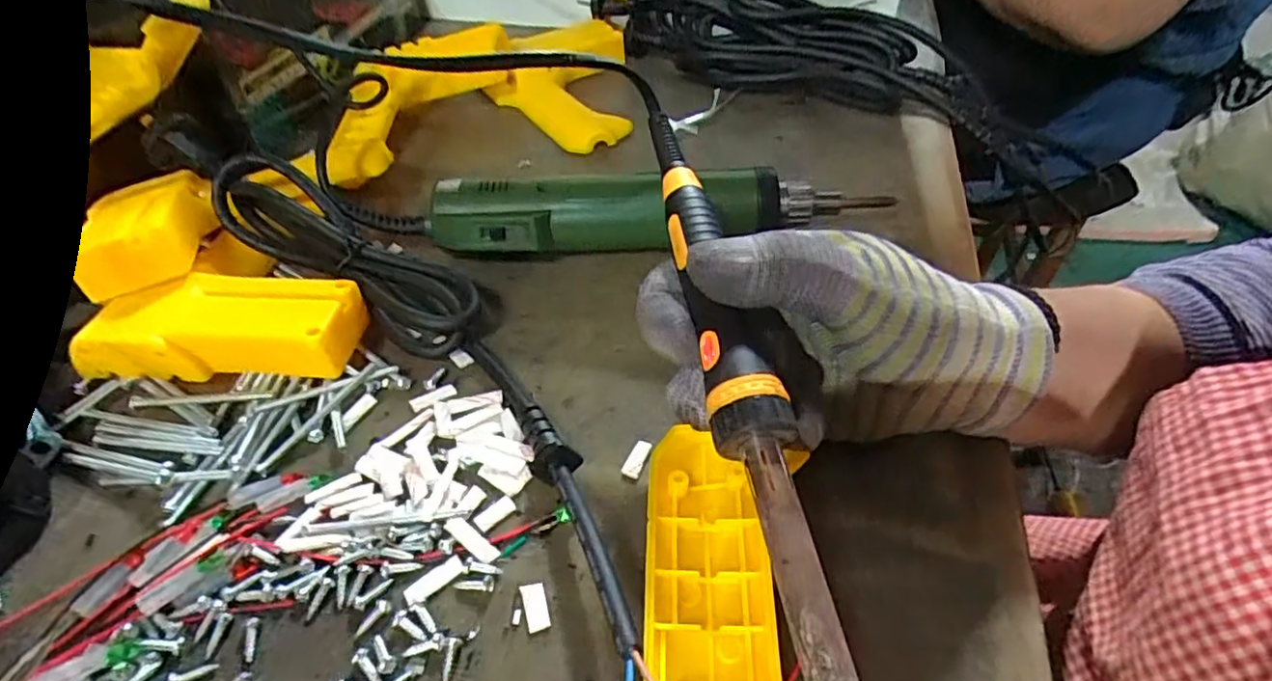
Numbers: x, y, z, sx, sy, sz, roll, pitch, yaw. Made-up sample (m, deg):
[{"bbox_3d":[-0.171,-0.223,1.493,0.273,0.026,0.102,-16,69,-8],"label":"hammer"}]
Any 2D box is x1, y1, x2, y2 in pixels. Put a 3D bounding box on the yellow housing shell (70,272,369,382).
[{"bbox_3d":[-0.185,-0.005,0.287,0.113,0.031,0.044,0,46,0],"label":"yellow housing shell"}]

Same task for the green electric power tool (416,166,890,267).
[{"bbox_3d":[0.011,-0.066,0.337,0.232,0.043,0.030,-3,46,-3],"label":"green electric power tool"}]

